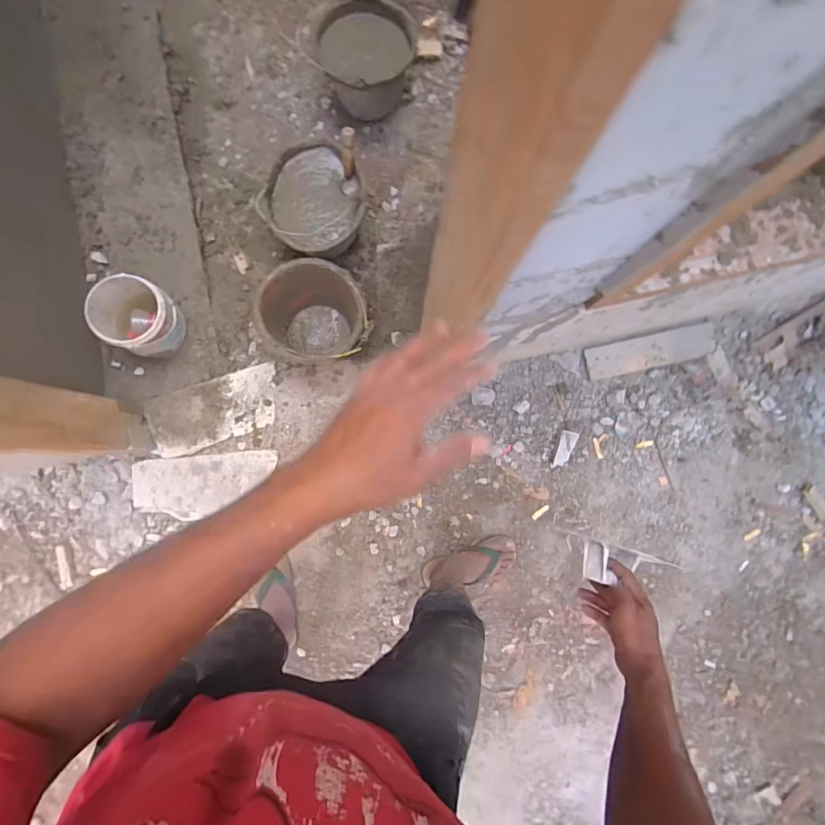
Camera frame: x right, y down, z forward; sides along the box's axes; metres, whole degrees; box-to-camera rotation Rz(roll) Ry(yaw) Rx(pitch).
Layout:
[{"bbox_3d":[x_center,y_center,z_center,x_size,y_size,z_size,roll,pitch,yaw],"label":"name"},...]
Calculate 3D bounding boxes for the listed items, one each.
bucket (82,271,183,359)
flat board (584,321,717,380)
[{"bbox_3d":[-0.721,-0.253,1.221,0.200,0.190,0.171,33,84,2],"label":"bucket"},{"bbox_3d":[0.668,-0.171,1.308,0.333,0.020,0.103,-14,112,10],"label":"flat board"}]

